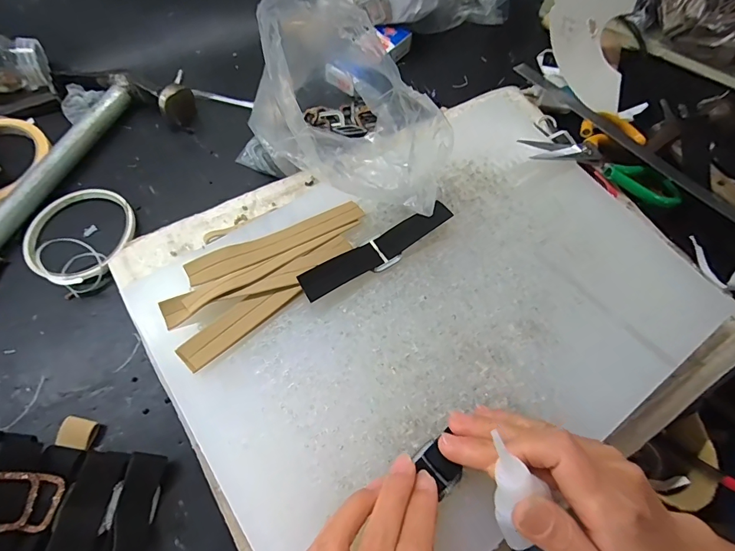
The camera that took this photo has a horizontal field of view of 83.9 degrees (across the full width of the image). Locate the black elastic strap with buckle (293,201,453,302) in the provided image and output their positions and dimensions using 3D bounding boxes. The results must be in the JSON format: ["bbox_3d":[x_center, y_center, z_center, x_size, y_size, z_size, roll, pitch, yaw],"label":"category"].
[{"bbox_3d":[0.009,-0.020,0.293,0.122,0.010,0.023,-30,71,-17],"label":"black elastic strap with buckle"}]

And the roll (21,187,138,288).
[{"bbox_3d":[-0.234,-0.037,0.328,0.084,0.017,0.095,-20,61,-14],"label":"roll"}]

